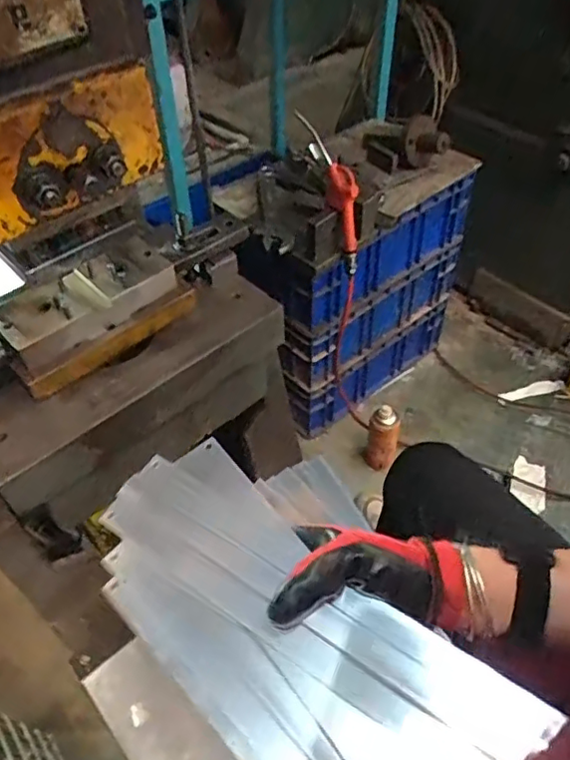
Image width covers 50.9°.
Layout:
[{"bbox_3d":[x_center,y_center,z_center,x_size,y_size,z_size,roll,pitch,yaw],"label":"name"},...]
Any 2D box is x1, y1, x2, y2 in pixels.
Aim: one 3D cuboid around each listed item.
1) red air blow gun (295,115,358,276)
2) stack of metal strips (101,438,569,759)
[{"bbox_3d":[0.092,-0.309,0.991,0.029,0.273,0.092,-27,22,-19],"label":"red air blow gun"},{"bbox_3d":[0.015,0.178,0.370,0.348,0.018,0.139,35,73,23],"label":"stack of metal strips"}]

